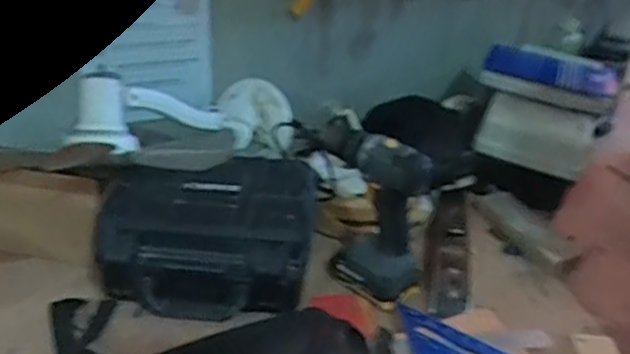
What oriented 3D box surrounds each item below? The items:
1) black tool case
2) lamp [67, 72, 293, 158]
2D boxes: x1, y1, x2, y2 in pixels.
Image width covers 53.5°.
[{"bbox_3d":[-0.131,0.073,0.820,0.279,0.125,0.194,0,31,-5],"label":"black tool case"},{"bbox_3d":[-0.177,-0.087,0.904,0.325,0.106,0.117,-6,29,-45],"label":"lamp"}]

